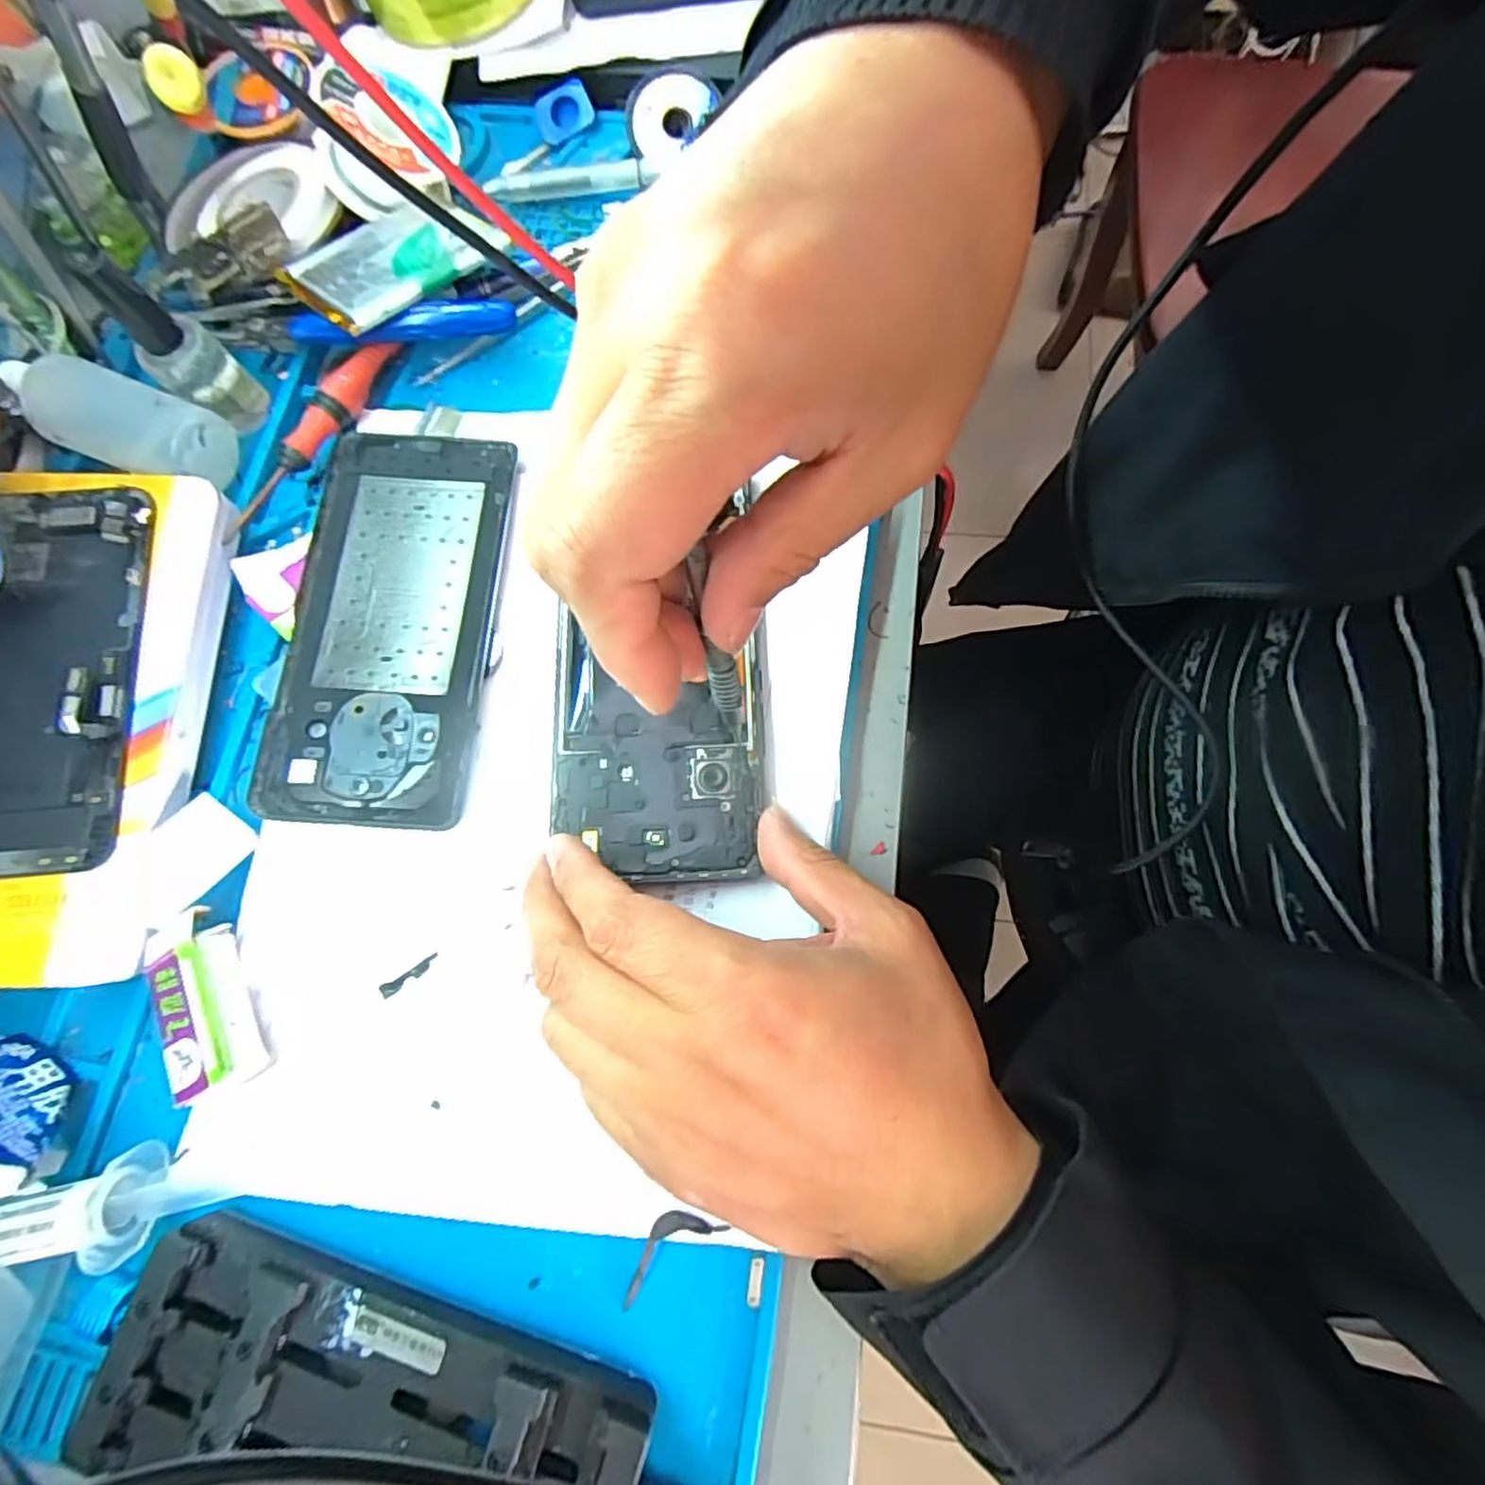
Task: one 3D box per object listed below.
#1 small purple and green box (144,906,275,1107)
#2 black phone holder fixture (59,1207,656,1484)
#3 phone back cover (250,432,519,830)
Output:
[{"bbox_3d":[-0.178,0.086,0.230,0.031,0.016,0.057,-26,78,-8],"label":"small purple and green box"},{"bbox_3d":[-0.104,0.188,0.189,0.148,0.024,0.060,15,76,9],"label":"black phone holder fixture"},{"bbox_3d":[-0.134,-0.047,0.270,0.072,0.006,0.157,2,75,5],"label":"phone back cover"}]

